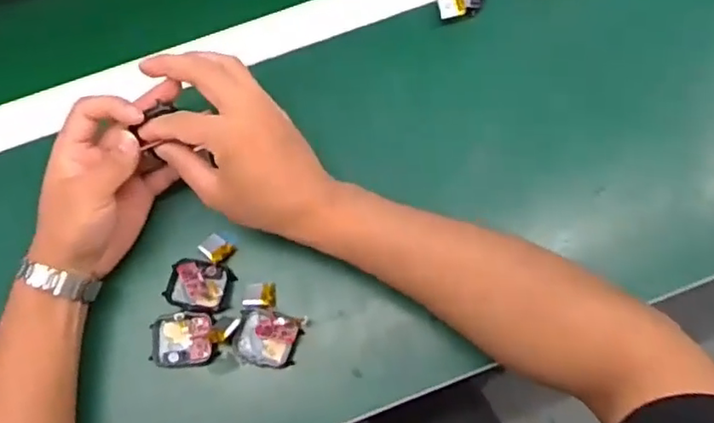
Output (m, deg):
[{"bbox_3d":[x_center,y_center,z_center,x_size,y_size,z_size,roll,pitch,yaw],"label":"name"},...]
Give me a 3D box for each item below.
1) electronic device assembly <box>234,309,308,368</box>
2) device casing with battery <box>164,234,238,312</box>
[{"bbox_3d":[-0.065,0.093,0.452,0.046,0.019,0.038,10,74,5],"label":"electronic device assembly"},{"bbox_3d":[-0.117,0.046,0.467,0.044,0.017,0.056,9,74,5],"label":"device casing with battery"}]

